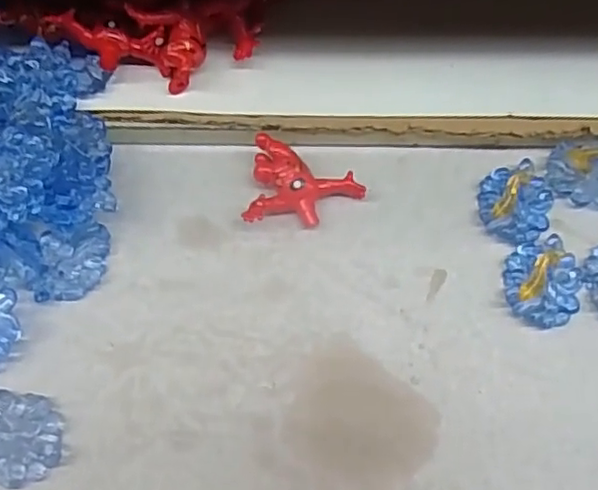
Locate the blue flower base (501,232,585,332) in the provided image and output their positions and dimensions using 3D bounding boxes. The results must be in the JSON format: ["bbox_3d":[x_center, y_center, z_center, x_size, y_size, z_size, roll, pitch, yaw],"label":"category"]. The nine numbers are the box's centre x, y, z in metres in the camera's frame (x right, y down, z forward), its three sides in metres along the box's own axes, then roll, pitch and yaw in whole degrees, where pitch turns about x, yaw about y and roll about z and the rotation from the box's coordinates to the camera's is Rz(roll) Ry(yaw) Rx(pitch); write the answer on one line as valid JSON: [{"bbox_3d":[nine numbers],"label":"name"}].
[{"bbox_3d":[0.097,0.014,0.243,0.035,0.012,0.032,1,66,-1],"label":"blue flower base"}]

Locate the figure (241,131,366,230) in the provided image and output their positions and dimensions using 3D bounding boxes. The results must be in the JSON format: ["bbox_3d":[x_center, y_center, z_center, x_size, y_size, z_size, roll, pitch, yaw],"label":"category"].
[{"bbox_3d":[0.003,-0.024,0.253,0.046,0.010,0.035,8,66,2],"label":"figure"}]

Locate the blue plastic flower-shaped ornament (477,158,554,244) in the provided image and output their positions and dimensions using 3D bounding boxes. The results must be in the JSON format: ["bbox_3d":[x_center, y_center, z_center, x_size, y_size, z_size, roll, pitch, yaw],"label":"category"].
[{"bbox_3d":[0.092,-0.019,0.257,0.035,0.012,0.032,1,66,-1],"label":"blue plastic flower-shaped ornament"}]

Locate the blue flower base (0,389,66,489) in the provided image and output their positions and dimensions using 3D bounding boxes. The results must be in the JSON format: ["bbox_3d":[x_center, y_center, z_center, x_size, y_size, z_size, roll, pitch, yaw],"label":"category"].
[{"bbox_3d":[-0.102,0.067,0.217,0.036,0.004,0.030,13,67,4],"label":"blue flower base"}]

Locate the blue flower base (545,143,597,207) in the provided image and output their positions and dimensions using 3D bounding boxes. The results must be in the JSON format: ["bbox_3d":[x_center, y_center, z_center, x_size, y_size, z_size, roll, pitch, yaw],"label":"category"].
[{"bbox_3d":[0.122,-0.031,0.264,0.031,0.007,0.028,15,67,5],"label":"blue flower base"}]

